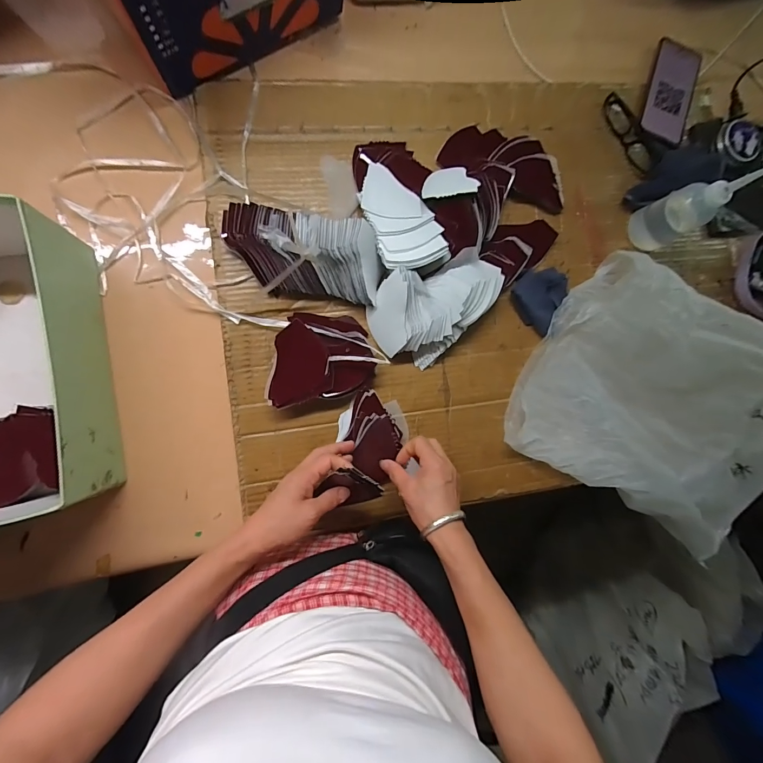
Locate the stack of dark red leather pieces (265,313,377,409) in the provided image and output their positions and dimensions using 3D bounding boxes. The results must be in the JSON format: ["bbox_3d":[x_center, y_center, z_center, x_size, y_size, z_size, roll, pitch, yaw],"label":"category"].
[{"bbox_3d":[-0.074,-0.029,0.472,0.128,0.038,0.117,2,87,-8],"label":"stack of dark red leather pieces"}]

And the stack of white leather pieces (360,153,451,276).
[{"bbox_3d":[0.022,-0.218,0.487,0.083,0.048,0.164,-21,91,-9],"label":"stack of white leather pieces"}]

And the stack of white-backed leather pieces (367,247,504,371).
[{"bbox_3d":[0.072,-0.108,0.491,0.120,0.058,0.176,45,82,-4],"label":"stack of white-backed leather pieces"}]

